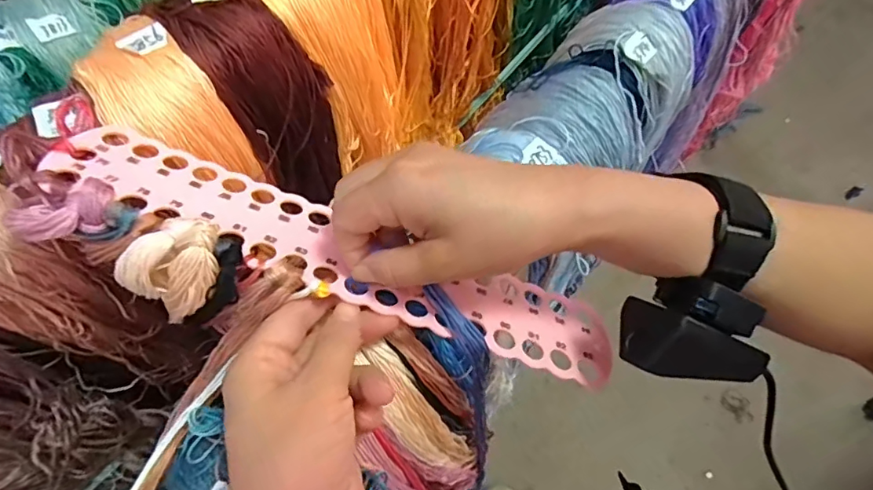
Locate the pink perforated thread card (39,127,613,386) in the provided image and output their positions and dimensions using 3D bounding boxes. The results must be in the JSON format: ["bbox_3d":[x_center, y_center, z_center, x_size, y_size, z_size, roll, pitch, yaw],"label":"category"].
[{"bbox_3d":[-0.042,0.006,0.267,0.285,0.009,0.057,20,45,-7],"label":"pink perforated thread card"}]

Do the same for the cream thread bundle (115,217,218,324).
[{"bbox_3d":[-0.115,0.009,0.234,0.031,0.029,0.043,37,73,16],"label":"cream thread bundle"}]

